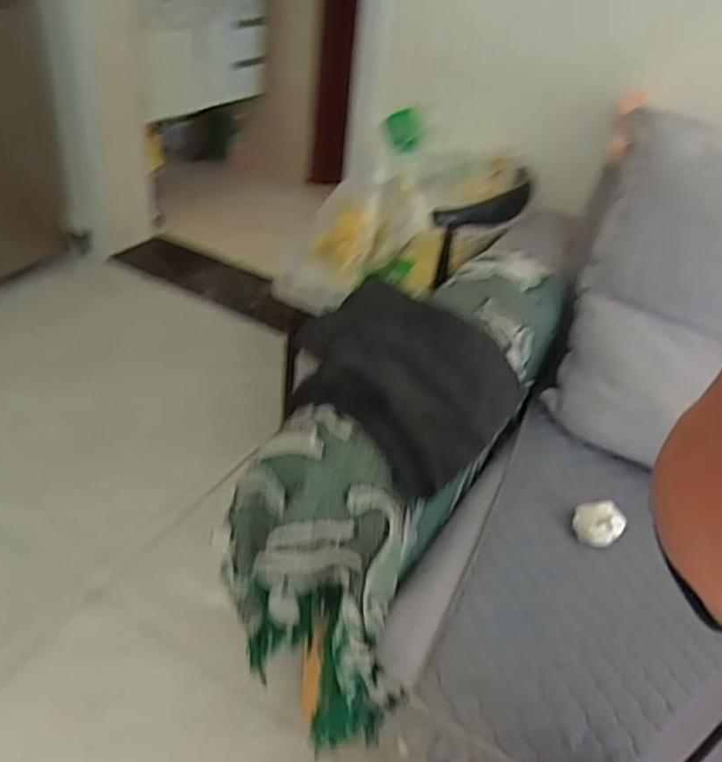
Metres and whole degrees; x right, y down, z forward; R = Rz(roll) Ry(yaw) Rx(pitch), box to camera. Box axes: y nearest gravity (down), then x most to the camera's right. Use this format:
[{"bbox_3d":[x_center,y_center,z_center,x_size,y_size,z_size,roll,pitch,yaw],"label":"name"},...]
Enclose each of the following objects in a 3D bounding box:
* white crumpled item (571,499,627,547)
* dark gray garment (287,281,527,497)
[{"bbox_3d":[0.332,0.197,0.897,0.071,0.044,0.075,25,39,24],"label":"white crumpled item"},{"bbox_3d":[0.067,-0.022,0.802,0.251,0.093,0.298,25,39,24],"label":"dark gray garment"}]

